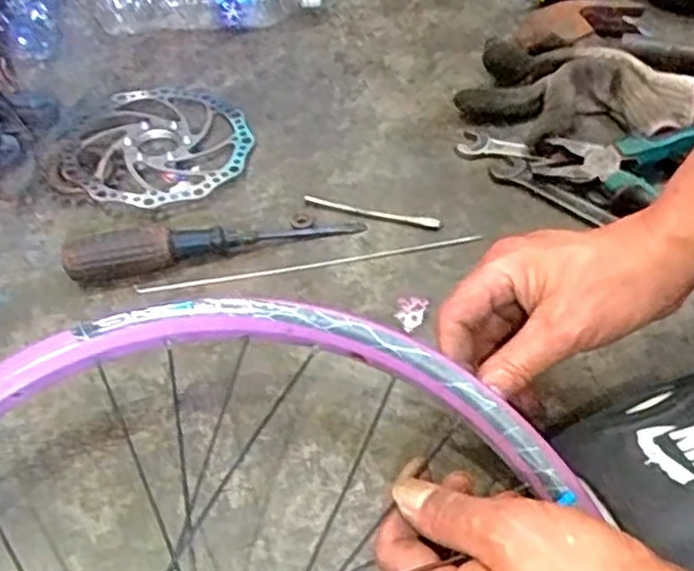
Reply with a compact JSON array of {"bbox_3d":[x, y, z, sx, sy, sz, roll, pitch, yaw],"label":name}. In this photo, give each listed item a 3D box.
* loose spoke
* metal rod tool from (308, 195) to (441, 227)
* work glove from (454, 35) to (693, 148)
[{"bbox_3d":[-0.027,-0.017,0.529,0.249,0.004,0.007,-9,52,-4],"label":"loose spoke"},{"bbox_3d":[0.019,-0.058,0.551,0.104,0.004,0.009,11,53,12],"label":"metal rod tool"},{"bbox_3d":[0.187,-0.155,0.595,0.177,0.045,0.099,19,56,18],"label":"work glove"}]

